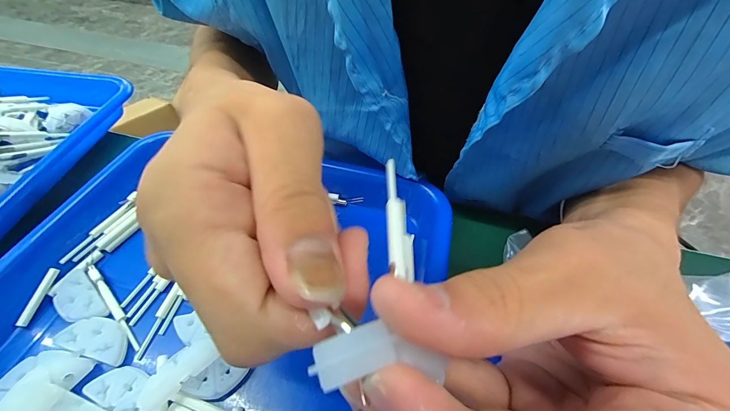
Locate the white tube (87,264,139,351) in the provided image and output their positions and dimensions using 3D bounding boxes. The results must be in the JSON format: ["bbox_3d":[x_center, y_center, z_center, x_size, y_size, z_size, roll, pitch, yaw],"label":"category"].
[{"bbox_3d":[-0.152,0.057,0.192,0.071,0.008,0.005,37,59,25],"label":"white tube"}]

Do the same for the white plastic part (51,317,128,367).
[{"bbox_3d":[-0.148,0.071,0.175,0.037,0.004,0.020,11,52,8],"label":"white plastic part"}]

